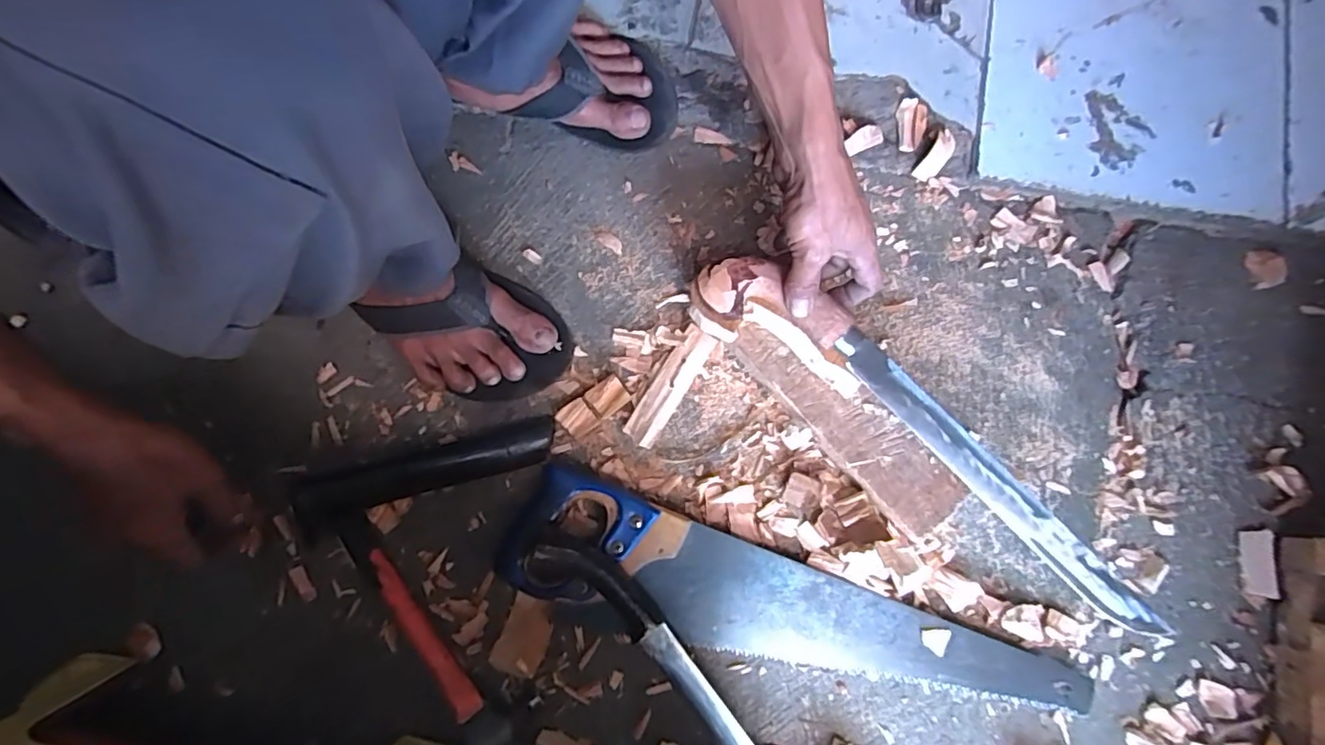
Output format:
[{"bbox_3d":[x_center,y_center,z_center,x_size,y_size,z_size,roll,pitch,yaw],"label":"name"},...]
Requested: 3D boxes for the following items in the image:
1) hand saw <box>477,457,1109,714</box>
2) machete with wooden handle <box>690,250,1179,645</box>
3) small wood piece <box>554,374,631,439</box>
[{"bbox_3d":[0.108,0.199,0.489,0.481,0.040,0.109,17,79,3],"label":"hand saw"},{"bbox_3d":[0.204,0.048,0.469,0.421,0.026,0.064,41,81,5],"label":"machete with wooden handle"},{"bbox_3d":[-0.061,0.030,0.530,0.064,0.020,0.029,-36,81,-7],"label":"small wood piece"}]

